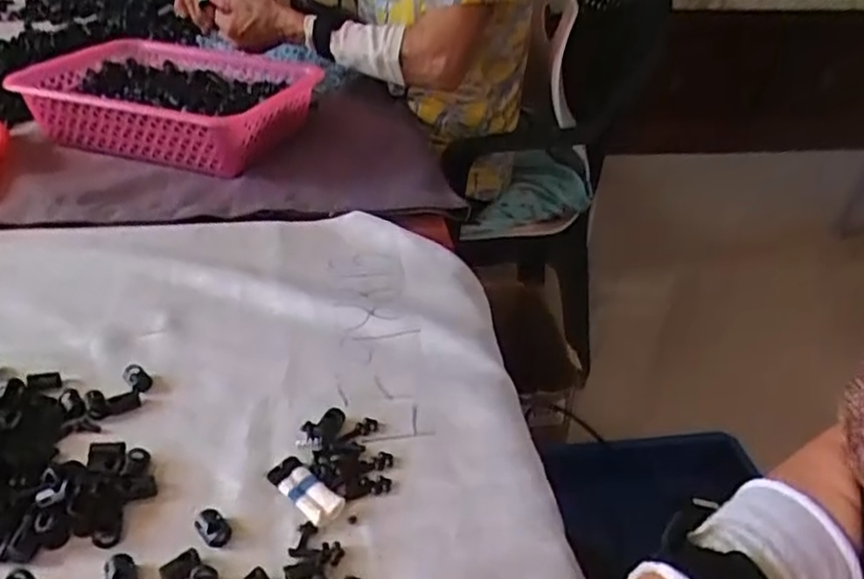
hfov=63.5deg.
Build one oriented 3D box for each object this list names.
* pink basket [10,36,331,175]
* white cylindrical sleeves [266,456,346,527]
[{"bbox_3d":[-0.249,-0.183,0.697,0.257,0.064,0.144,15,36,14],"label":"pink basket"},{"bbox_3d":[-0.070,0.112,0.390,0.049,0.007,0.020,31,43,33],"label":"white cylindrical sleeves"}]

